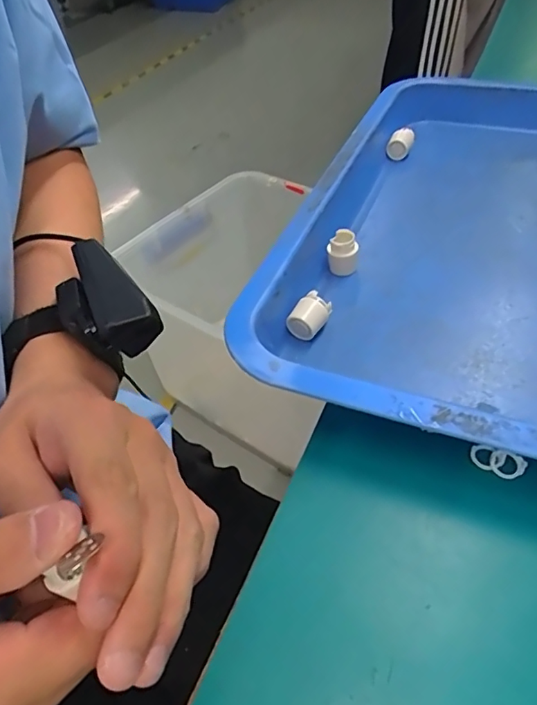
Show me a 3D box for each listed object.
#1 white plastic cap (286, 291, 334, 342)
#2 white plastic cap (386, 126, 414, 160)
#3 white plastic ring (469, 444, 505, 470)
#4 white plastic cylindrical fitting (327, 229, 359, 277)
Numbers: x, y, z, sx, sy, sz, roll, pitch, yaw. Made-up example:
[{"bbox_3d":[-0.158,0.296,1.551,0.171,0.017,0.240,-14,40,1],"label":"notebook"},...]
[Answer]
[{"bbox_3d":[0.025,-0.023,0.321,0.020,0.018,0.025,28,54,27],"label":"white plastic cap"},{"bbox_3d":[0.123,-0.193,0.480,0.022,0.025,0.027,8,50,12],"label":"white plastic cap"},{"bbox_3d":[0.108,0.052,0.254,0.016,0.004,0.011,22,90,28],"label":"white plastic ring"},{"bbox_3d":[0.052,-0.070,0.359,0.020,0.026,0.020,4,47,8],"label":"white plastic cylindrical fitting"}]

